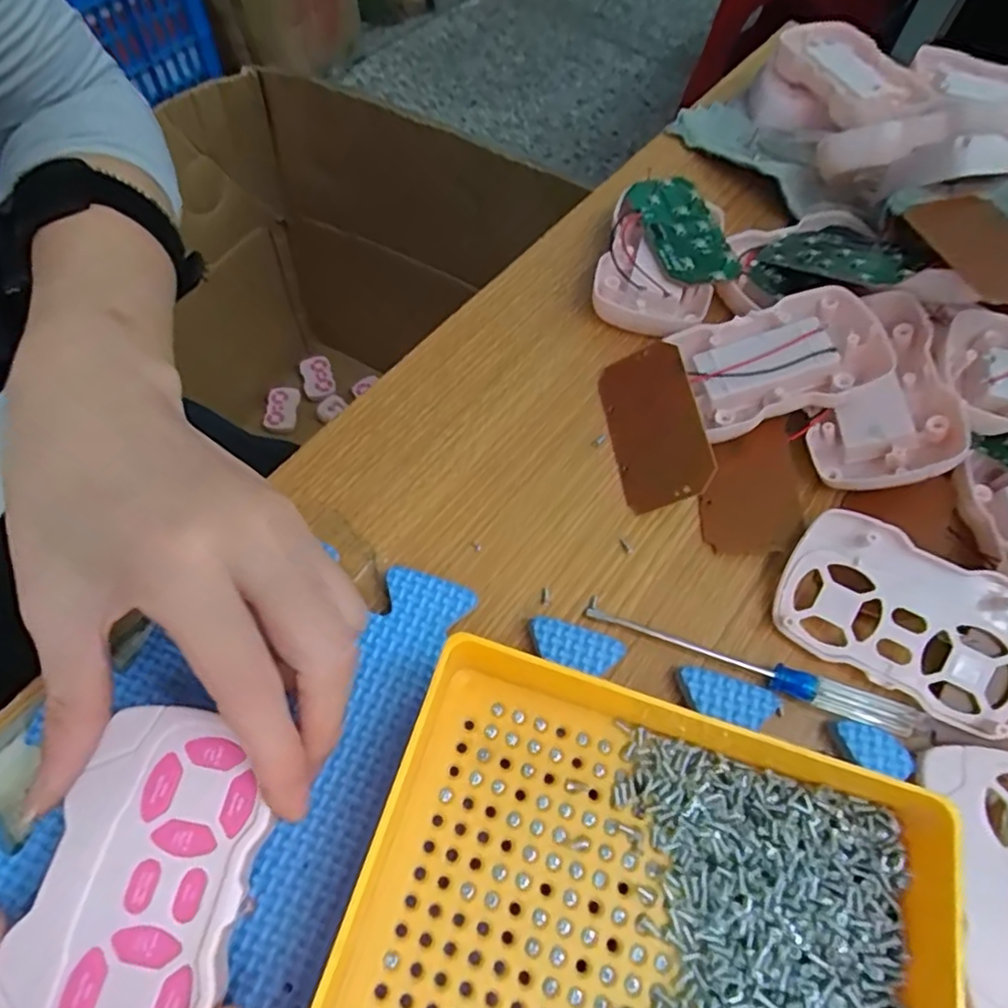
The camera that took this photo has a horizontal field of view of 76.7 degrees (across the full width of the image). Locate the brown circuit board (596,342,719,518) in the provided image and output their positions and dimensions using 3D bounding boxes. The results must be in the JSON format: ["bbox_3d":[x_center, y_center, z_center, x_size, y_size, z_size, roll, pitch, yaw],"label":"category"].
[{"bbox_3d":[0.062,-0.034,0.267,0.038,0.004,0.073,-26,60,31],"label":"brown circuit board"}]

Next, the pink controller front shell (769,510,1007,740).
[{"bbox_3d":[0.147,0.041,0.231,0.087,0.006,0.054,26,86,16],"label":"pink controller front shell"}]

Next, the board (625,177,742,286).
[{"bbox_3d":[0.088,-0.135,0.314,0.036,0.005,0.068,-17,68,-6],"label":"board"}]

